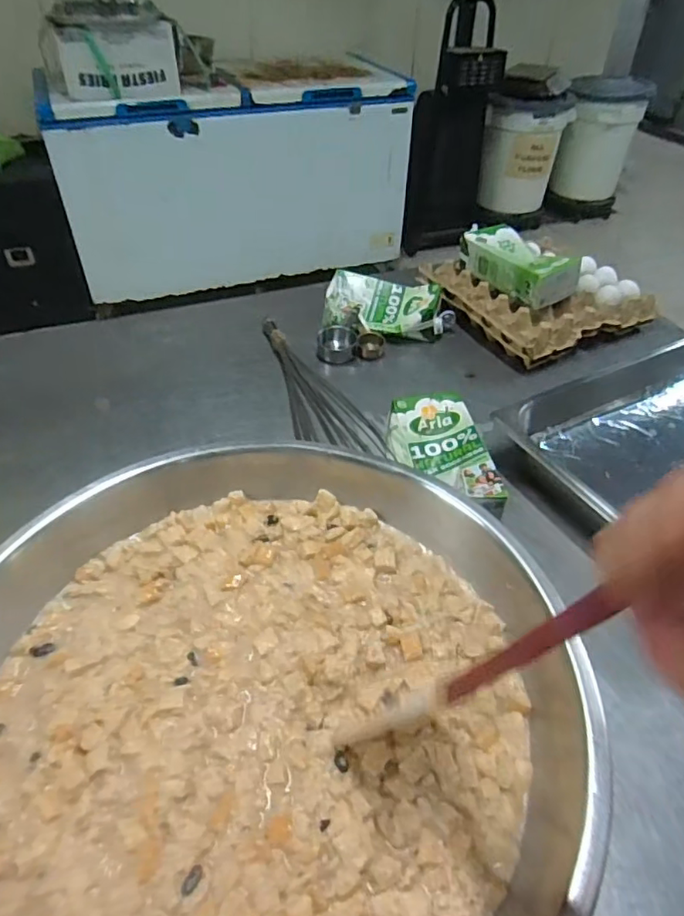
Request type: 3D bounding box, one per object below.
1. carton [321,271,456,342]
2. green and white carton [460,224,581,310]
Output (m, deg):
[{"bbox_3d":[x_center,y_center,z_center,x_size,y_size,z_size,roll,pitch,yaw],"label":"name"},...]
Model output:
[{"bbox_3d":[0.077,-0.249,0.955,0.212,0.050,0.117,8,43,6],"label":"carton"},{"bbox_3d":[0.295,-0.324,0.953,0.104,0.063,0.200,-19,47,-21],"label":"green and white carton"}]

